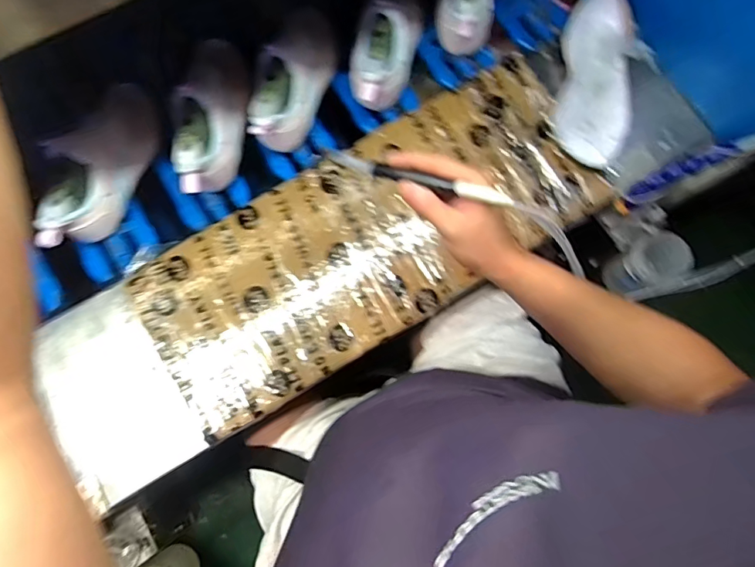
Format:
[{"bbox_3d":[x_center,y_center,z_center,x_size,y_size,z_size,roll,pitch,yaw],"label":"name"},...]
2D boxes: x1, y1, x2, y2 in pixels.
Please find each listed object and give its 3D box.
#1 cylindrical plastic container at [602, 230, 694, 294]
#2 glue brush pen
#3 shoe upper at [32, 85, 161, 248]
[{"bbox_3d":[0.407,-0.025,0.728,0.070,0.111,0.073,0,73,0],"label":"cylindrical plastic container"},{"bbox_3d":[0.033,-0.095,0.429,0.177,0.016,0.009,18,74,15],"label":"glue brush pen"},{"bbox_3d":[-0.348,-0.154,0.617,0.072,0.104,0.248,12,73,3],"label":"shoe upper"}]

